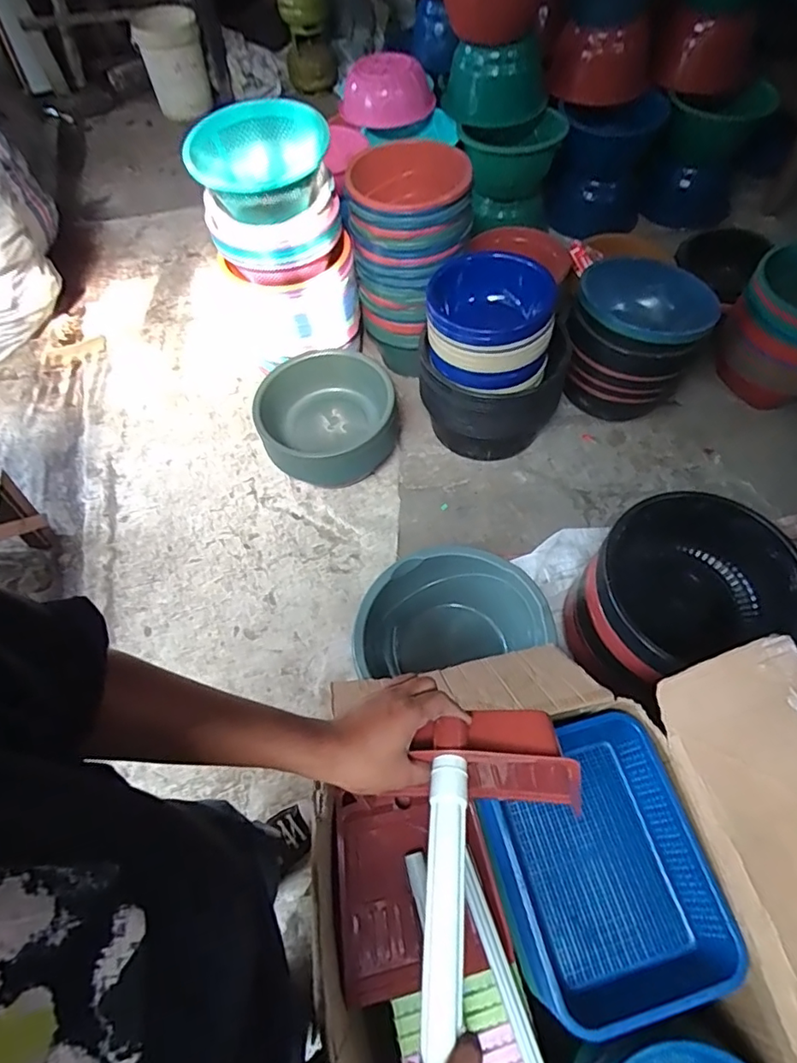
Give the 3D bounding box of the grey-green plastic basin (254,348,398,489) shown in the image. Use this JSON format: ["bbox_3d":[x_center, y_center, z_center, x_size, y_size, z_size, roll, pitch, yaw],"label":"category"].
[{"bbox_3d":[-0.211,-0.328,1.653,0.381,0.233,0.383,0,60,0],"label":"grey-green plastic basin"}]

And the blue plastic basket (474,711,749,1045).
[{"bbox_3d":[0.288,0.485,0.823,0.282,0.098,0.360,-11,60,-7],"label":"blue plastic basket"}]

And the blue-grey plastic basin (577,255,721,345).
[{"bbox_3d":[0.721,-0.652,1.607,0.362,0.123,0.339,0,60,0],"label":"blue-grey plastic basin"}]

